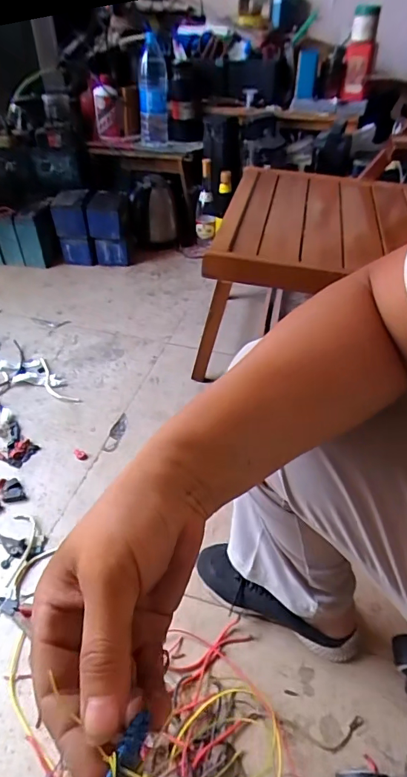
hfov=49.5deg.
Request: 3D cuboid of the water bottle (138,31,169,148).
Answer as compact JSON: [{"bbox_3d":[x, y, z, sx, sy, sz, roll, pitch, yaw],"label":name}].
[{"bbox_3d":[-0.155,-0.907,1.366,0.090,0.267,0.104,-6,44,-7],"label":"water bottle"}]

